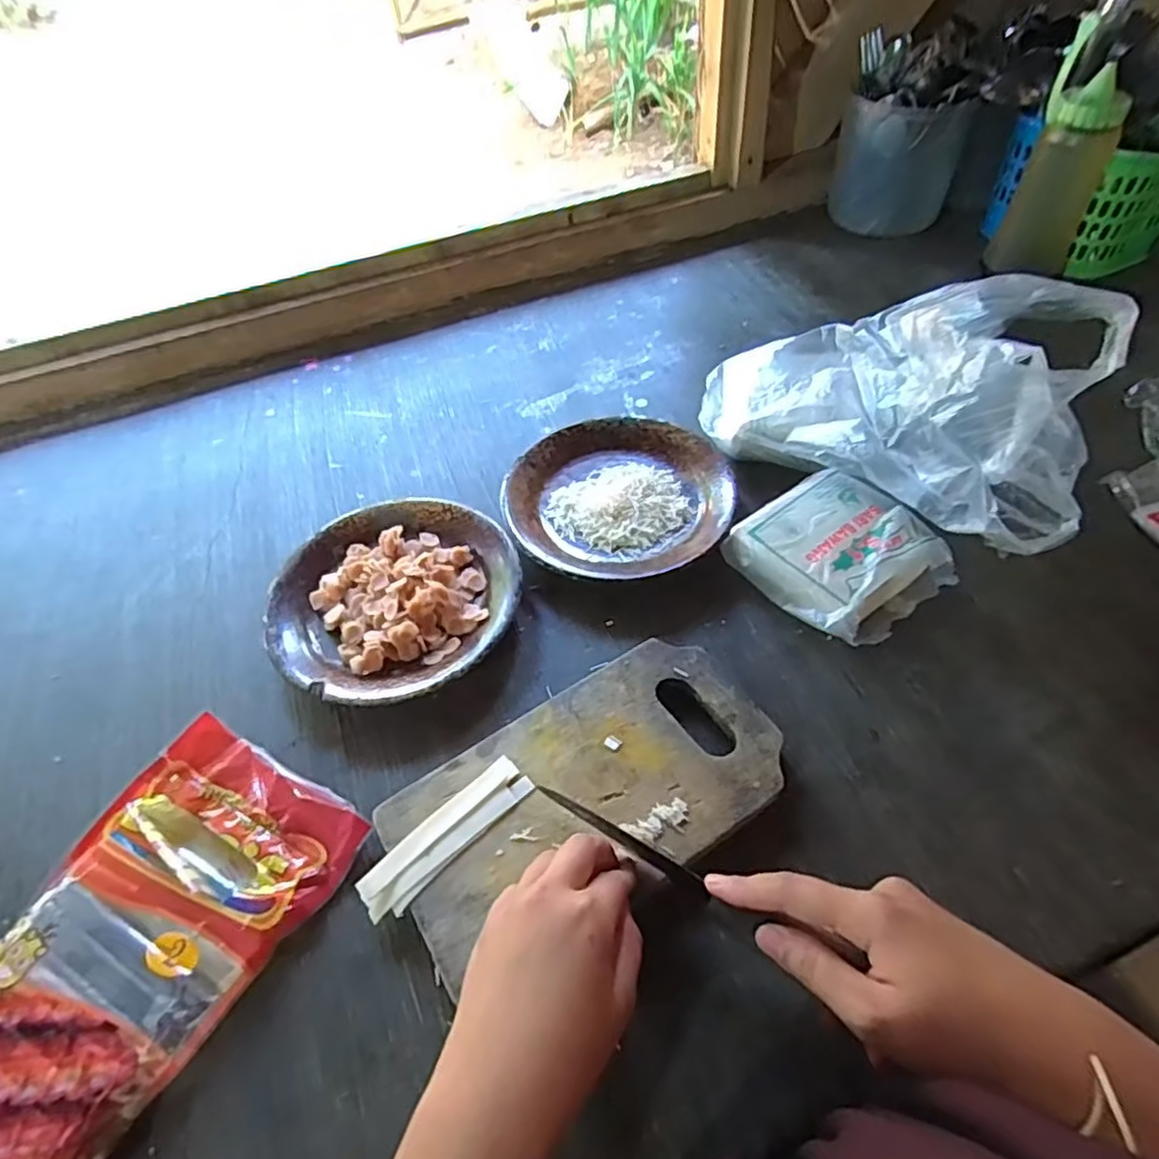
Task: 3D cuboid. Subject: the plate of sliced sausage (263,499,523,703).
[{"bbox_3d":[-0.138,0.013,0.514,0.180,0.033,0.178,-2,51,3],"label":"plate of sliced sausage"}]

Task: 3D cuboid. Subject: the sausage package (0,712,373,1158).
[{"bbox_3d":[-0.245,0.200,0.370,0.140,0.034,0.235,21,56,20],"label":"sausage package"}]

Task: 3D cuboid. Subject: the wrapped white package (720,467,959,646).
[{"bbox_3d":[0.190,-0.020,0.504,0.112,0.049,0.126,-33,56,-20],"label":"wrapped white package"}]

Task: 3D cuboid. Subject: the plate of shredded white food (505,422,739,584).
[{"bbox_3d":[0.035,-0.067,0.567,0.181,0.027,0.178,-2,51,3],"label":"plate of shredded white food"}]

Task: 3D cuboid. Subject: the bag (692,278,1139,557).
[{"bbox_3d":[0.249,-0.143,0.528,0.169,0.155,0.288,-36,57,-21],"label":"bag"}]

